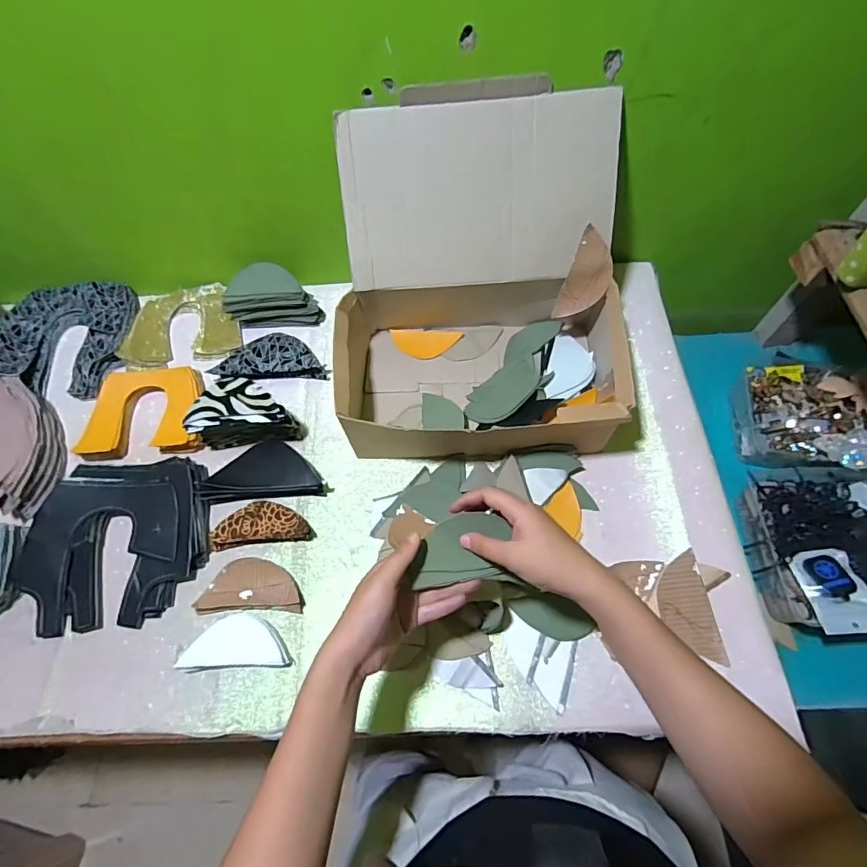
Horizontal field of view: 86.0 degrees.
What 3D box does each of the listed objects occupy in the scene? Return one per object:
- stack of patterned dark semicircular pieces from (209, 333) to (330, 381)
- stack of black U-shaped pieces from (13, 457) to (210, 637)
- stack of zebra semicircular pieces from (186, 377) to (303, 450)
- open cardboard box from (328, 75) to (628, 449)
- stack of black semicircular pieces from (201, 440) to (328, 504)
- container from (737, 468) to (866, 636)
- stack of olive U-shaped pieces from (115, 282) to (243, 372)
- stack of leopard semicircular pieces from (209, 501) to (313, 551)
[{"bbox_3d":[-0.231,-0.110,0.664,0.156,0.021,0.073,-5,63,0],"label":"stack of patterned dark semicircular pieces"},{"bbox_3d":[-0.377,0.126,0.548,0.207,0.027,0.188,-6,63,-1],"label":"stack of black U-shaped pieces"},{"bbox_3d":[-0.237,-0.027,0.588,0.122,0.064,0.066,-3,65,3],"label":"stack of zebra semicircular pieces"},{"bbox_3d":[0.052,-0.167,0.545,0.331,0.240,0.324,-1,65,4],"label":"open cardboard box"},{"bbox_3d":[-0.210,0.049,0.584,0.145,0.025,0.069,-4,63,0],"label":"stack of black semicircular pieces"},{"bbox_3d":[0.519,0.142,0.594,0.194,0.064,0.213,1,63,3],"label":"container"},{"bbox_3d":[-0.377,-0.163,0.698,0.164,0.029,0.136,-13,63,-4],"label":"stack of olive U-shaped pieces"},{"bbox_3d":[-0.208,0.109,0.561,0.116,0.021,0.050,-6,63,-1],"label":"stack of leopard semicircular pieces"}]

